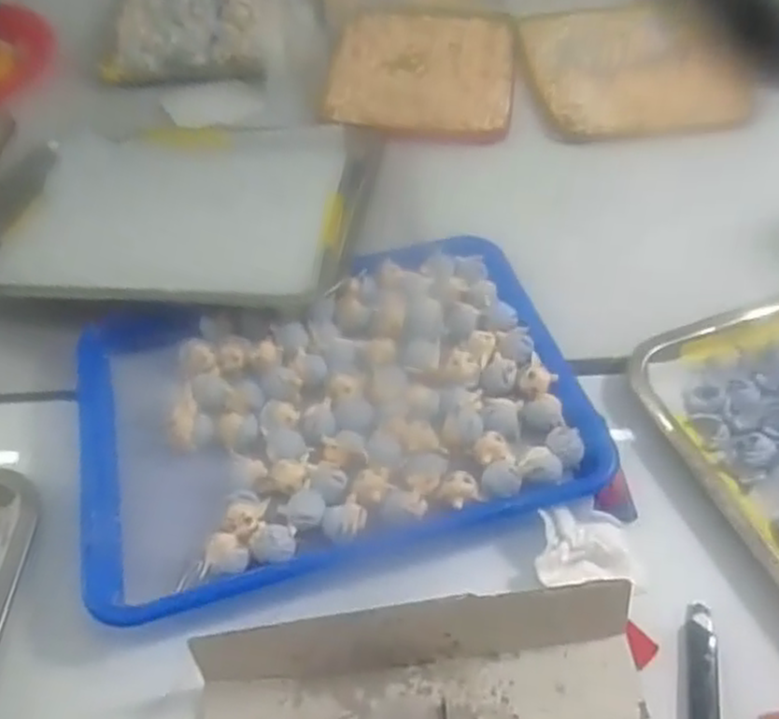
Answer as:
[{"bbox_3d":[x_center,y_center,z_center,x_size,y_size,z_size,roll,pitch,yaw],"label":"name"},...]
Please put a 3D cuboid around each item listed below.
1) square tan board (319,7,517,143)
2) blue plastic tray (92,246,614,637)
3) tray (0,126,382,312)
[{"bbox_3d":[0.036,-0.320,0.810,0.196,0.010,0.275,4,51,7],"label":"square tan board"},{"bbox_3d":[-0.044,0.030,0.512,0.327,0.022,0.231,-16,52,-10],"label":"blue plastic tray"},{"bbox_3d":[-0.199,-0.141,0.650,0.354,0.029,0.264,0,51,3],"label":"tray"}]

